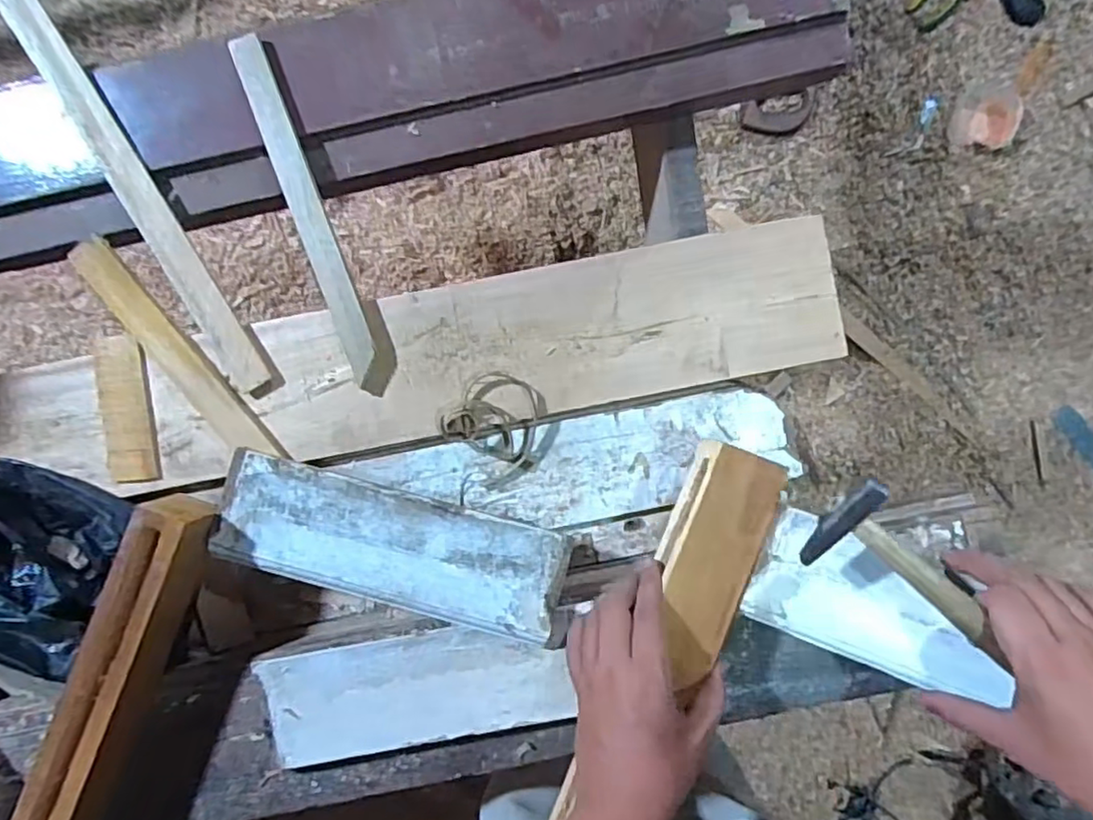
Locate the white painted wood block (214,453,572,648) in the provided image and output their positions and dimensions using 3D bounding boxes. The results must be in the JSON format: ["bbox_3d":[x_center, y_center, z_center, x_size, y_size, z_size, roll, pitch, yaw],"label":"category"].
[{"bbox_3d":[-0.116,0.108,0.502,0.274,0.043,0.090,15,93,0],"label":"white painted wood block"}]

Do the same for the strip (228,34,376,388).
[{"bbox_3d":[-0.182,-0.151,0.492,0.025,0.022,0.261,-19,93,2],"label":"strip"}]

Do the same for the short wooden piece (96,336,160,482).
[{"bbox_3d":[-0.333,0.000,0.507,0.037,0.006,0.114,-3,93,1],"label":"short wooden piece"}]

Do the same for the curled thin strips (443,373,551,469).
[{"bbox_3d":[-0.037,0.006,0.520,0.077,0.015,0.065,27,93,-1],"label":"curled thin strips"}]

